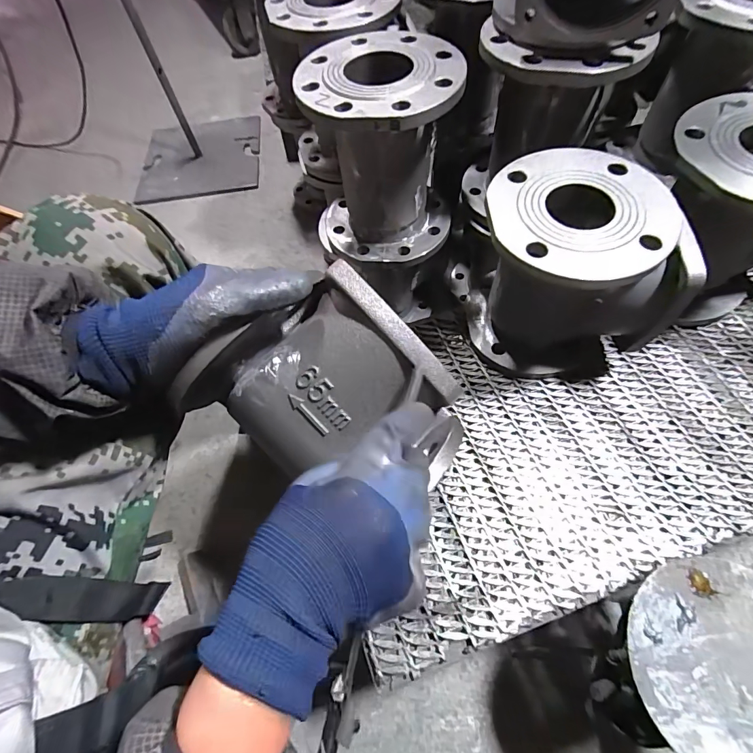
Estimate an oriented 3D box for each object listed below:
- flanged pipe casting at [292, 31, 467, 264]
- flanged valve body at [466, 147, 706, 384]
[{"bbox_3d":[0.005,-0.300,0.549,0.200,0.219,0.179,-1,62,3],"label":"flanged pipe casting"},{"bbox_3d":[0.216,-0.118,0.475,0.192,0.203,0.172,0,62,4],"label":"flanged valve body"}]

